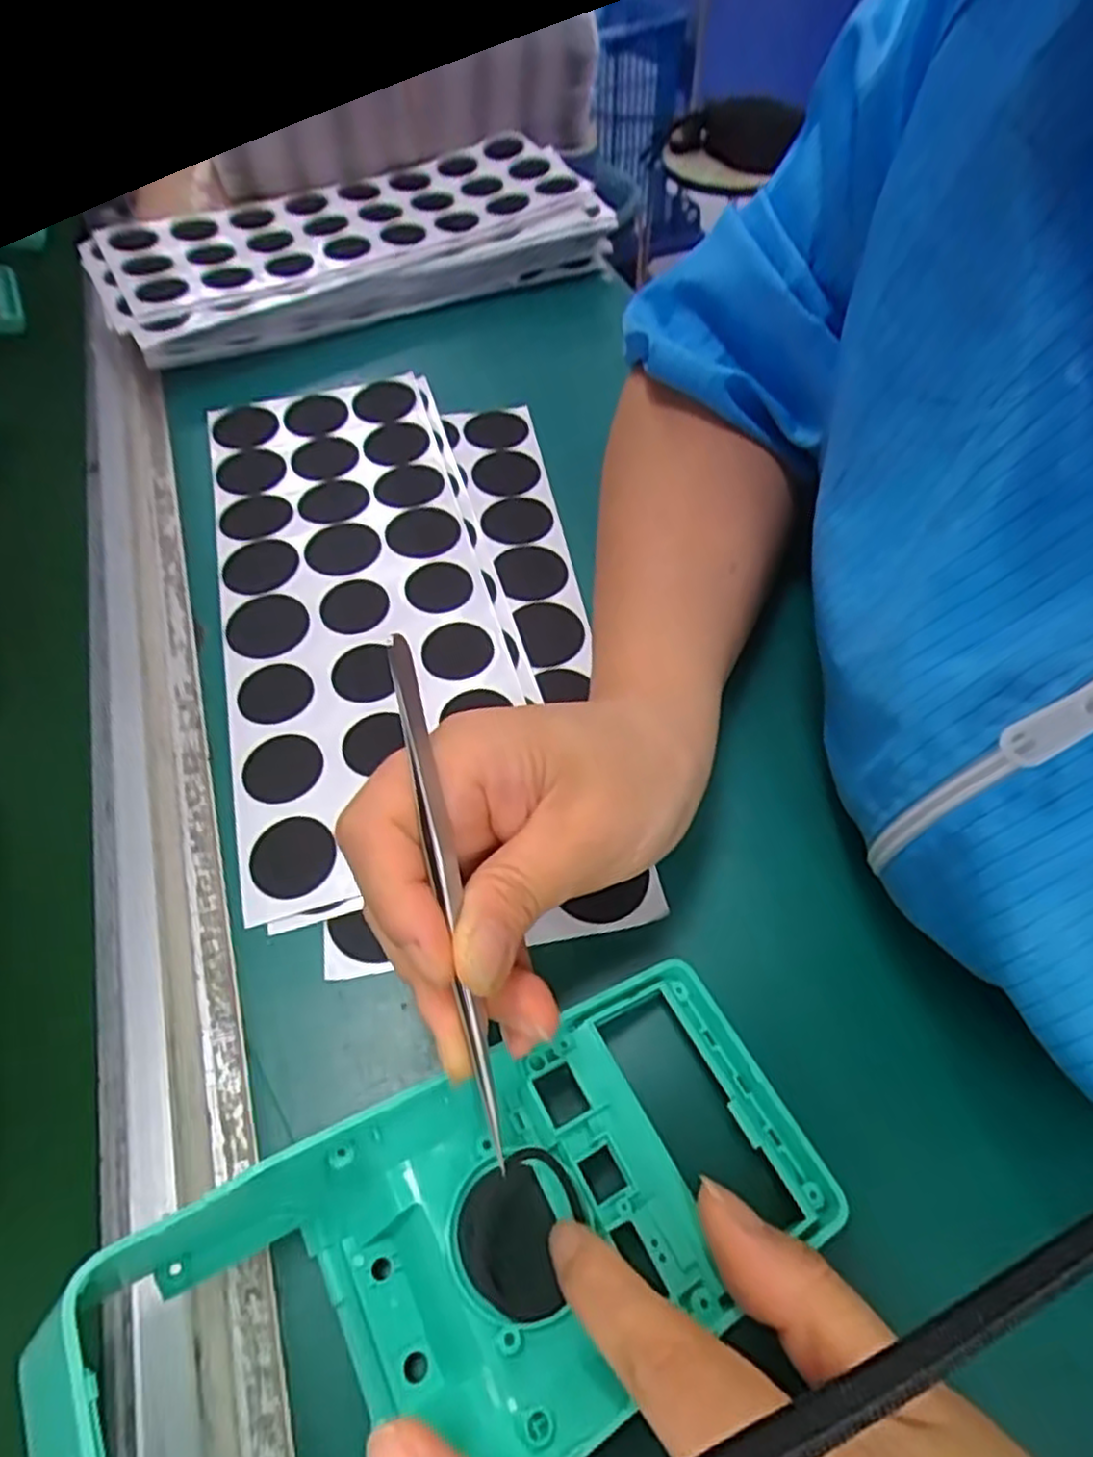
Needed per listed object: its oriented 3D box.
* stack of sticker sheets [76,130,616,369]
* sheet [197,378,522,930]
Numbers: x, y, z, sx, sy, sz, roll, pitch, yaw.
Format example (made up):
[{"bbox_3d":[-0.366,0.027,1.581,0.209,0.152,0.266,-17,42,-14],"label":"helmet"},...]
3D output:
[{"bbox_3d":[-0.125,-0.316,0.489,0.315,0.043,0.147,-22,59,-12],"label":"stack of sticker sheets"},{"bbox_3d":[-0.089,-0.069,0.340,0.114,0.009,0.302,-15,58,-8],"label":"sheet"}]

